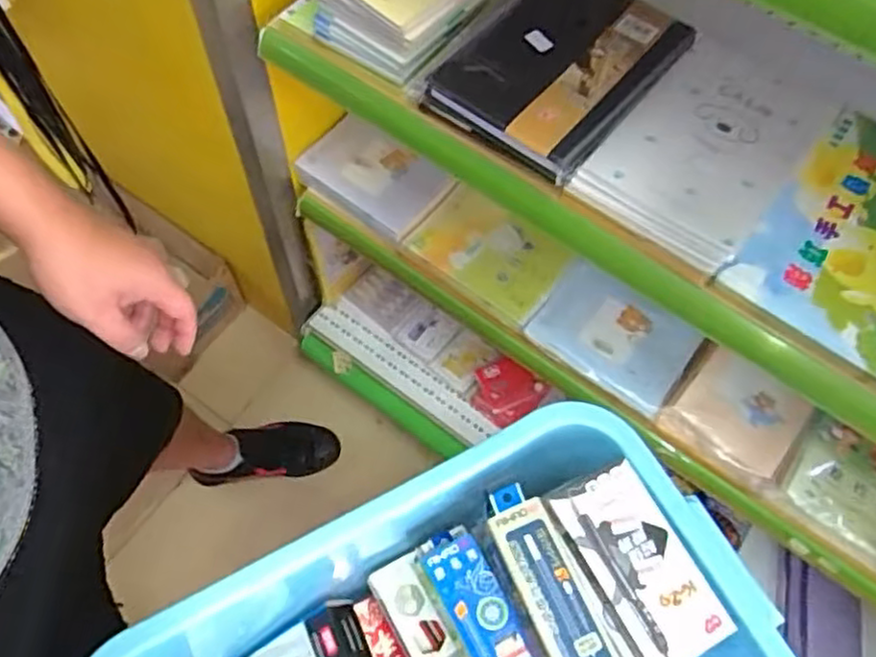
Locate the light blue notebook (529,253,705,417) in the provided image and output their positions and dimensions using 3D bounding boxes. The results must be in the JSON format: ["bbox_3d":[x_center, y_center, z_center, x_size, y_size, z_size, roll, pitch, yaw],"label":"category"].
[{"bbox_3d":[0.210,0.006,0.852,0.180,0.030,0.142,34,68,14],"label":"light blue notebook"}]

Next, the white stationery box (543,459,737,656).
[{"bbox_3d":[0.147,0.179,0.532,0.077,0.023,0.144,-26,68,-14],"label":"white stationery box"}]

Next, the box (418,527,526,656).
[{"bbox_3d":[0.043,0.248,0.551,0.044,0.030,0.186,-24,67,-13],"label":"box"}]

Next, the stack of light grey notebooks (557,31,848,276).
[{"bbox_3d":[0.234,-0.157,0.607,0.137,0.029,0.215,37,68,15],"label":"stack of light grey notebooks"}]

